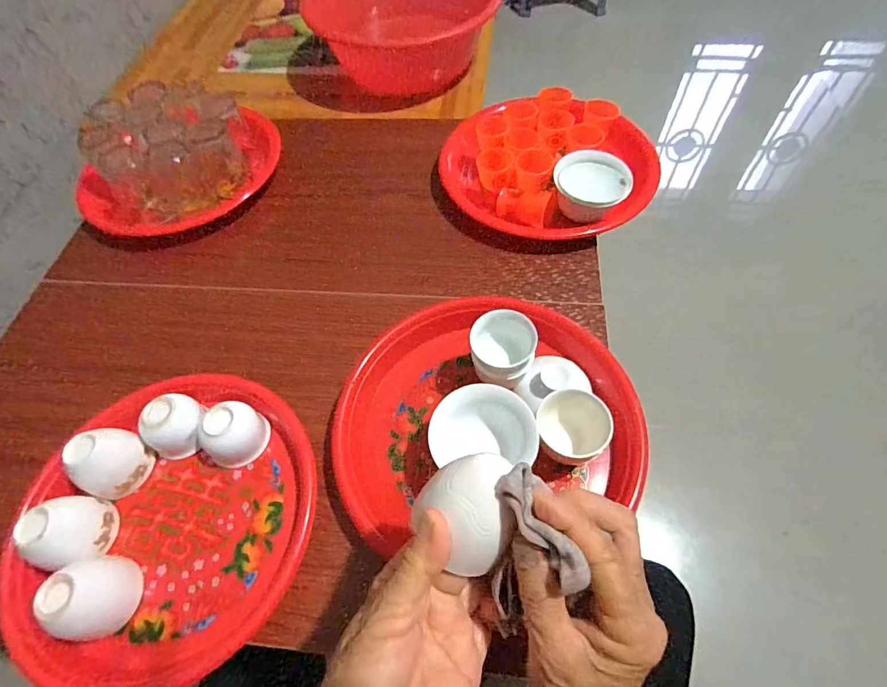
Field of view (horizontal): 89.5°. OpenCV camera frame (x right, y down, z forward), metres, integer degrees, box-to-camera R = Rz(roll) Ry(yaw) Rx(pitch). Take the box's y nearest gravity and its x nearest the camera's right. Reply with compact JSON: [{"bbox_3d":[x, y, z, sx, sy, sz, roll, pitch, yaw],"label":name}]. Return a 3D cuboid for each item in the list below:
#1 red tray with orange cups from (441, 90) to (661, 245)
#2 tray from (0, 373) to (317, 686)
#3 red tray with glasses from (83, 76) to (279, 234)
[{"bbox_3d":[0.123,-0.207,0.519,0.231,0.048,0.201,-18,60,-7],"label":"red tray with orange cups"},{"bbox_3d":[-0.213,0.136,0.355,0.210,0.053,0.228,-2,59,3],"label":"tray"},{"bbox_3d":[-0.347,-0.232,0.568,0.229,0.088,0.210,9,60,9],"label":"red tray with glasses"}]

